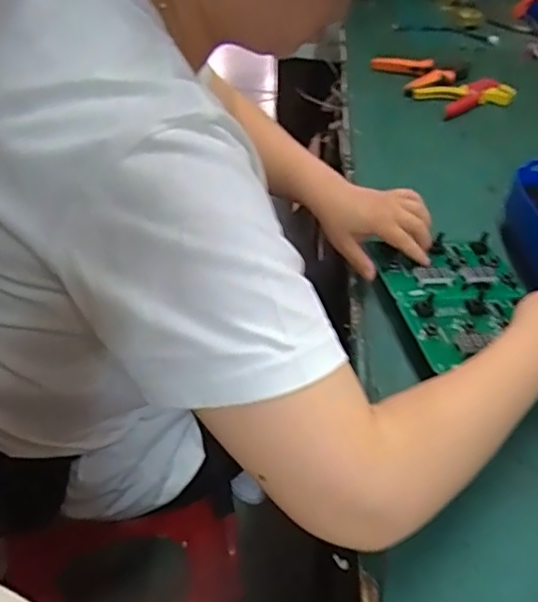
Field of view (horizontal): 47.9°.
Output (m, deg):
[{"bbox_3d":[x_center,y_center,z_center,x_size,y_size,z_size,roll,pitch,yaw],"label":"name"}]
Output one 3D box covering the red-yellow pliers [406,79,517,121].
[{"bbox_3d":[0.333,-0.351,1.033,0.159,0.021,0.090,-16,46,-20],"label":"red-yellow pliers"}]

